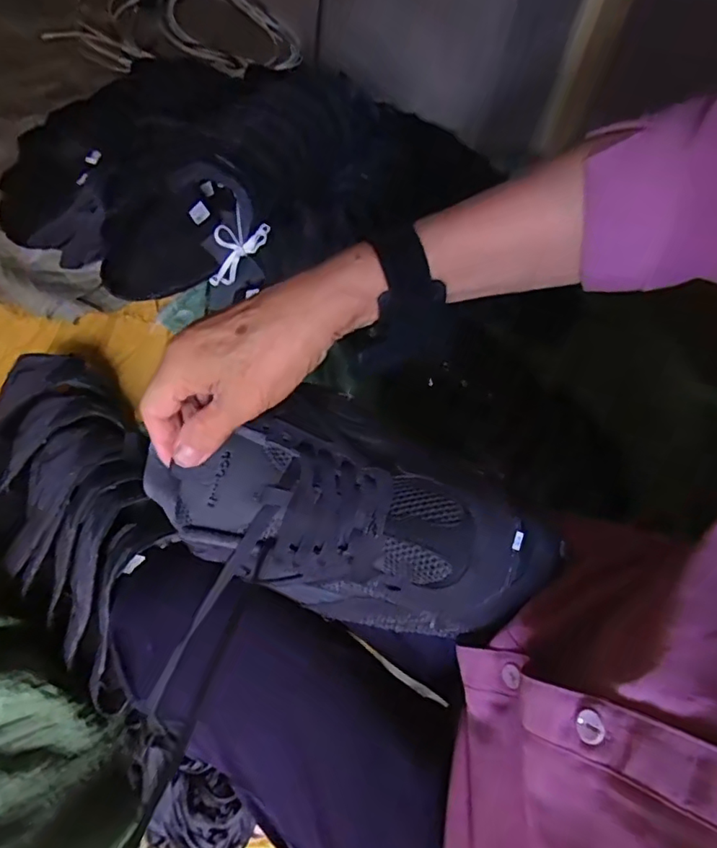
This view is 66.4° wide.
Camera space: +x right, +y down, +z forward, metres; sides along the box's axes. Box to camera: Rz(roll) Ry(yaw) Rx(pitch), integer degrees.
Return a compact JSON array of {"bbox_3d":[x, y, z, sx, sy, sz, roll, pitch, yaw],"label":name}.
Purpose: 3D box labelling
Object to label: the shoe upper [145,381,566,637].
[{"bbox_3d":[0.000,0.054,0.341,0.226,0.070,0.119,20,67,8],"label":"shoe upper"}]

